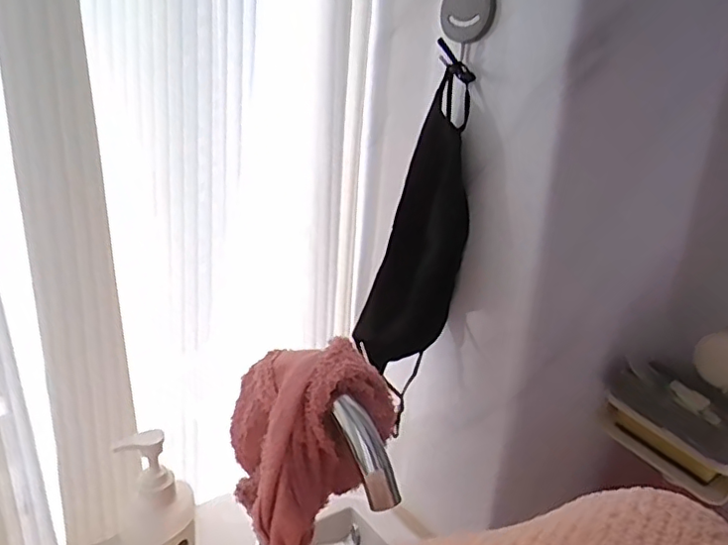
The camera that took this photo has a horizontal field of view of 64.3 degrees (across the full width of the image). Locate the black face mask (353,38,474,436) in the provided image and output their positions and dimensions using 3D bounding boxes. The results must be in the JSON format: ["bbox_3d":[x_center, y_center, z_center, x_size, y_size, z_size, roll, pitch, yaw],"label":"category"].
[{"bbox_3d":[0.048,-0.023,0.536,0.081,0.306,0.060,-11,25,-32],"label":"black face mask"}]

